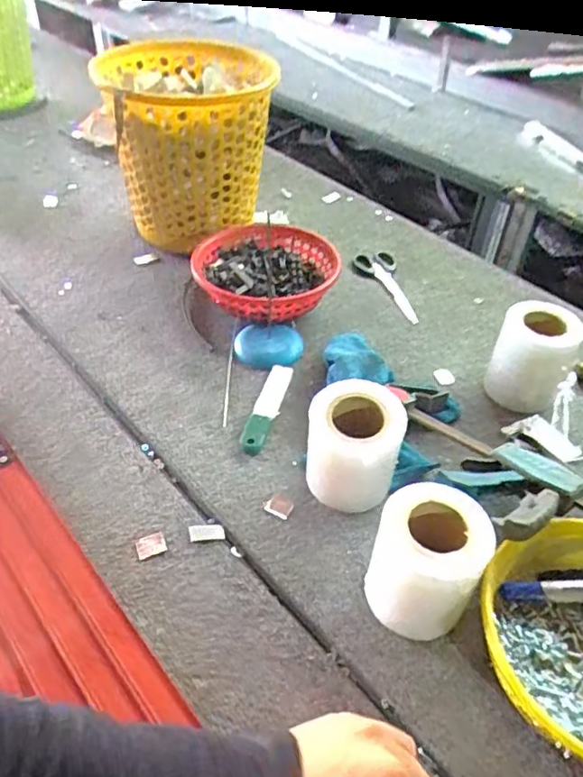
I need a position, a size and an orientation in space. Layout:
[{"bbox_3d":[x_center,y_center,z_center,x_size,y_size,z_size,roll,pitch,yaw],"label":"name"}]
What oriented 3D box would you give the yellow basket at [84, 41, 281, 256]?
[{"bbox_3d":[-0.129,-0.340,0.890,0.241,0.253,0.248,-14,45,-19],"label":"yellow basket"}]

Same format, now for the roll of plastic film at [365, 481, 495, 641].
[{"bbox_3d":[0.108,0.147,0.501,0.085,0.107,0.088,2,42,-2],"label":"roll of plastic film"}]

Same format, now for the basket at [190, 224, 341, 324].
[{"bbox_3d":[-0.038,-0.165,0.846,0.189,0.071,0.200,-7,44,-11],"label":"basket"}]

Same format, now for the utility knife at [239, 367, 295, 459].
[{"bbox_3d":[-0.027,0.022,0.691,0.028,0.008,0.138,13,43,10],"label":"utility knife"}]

